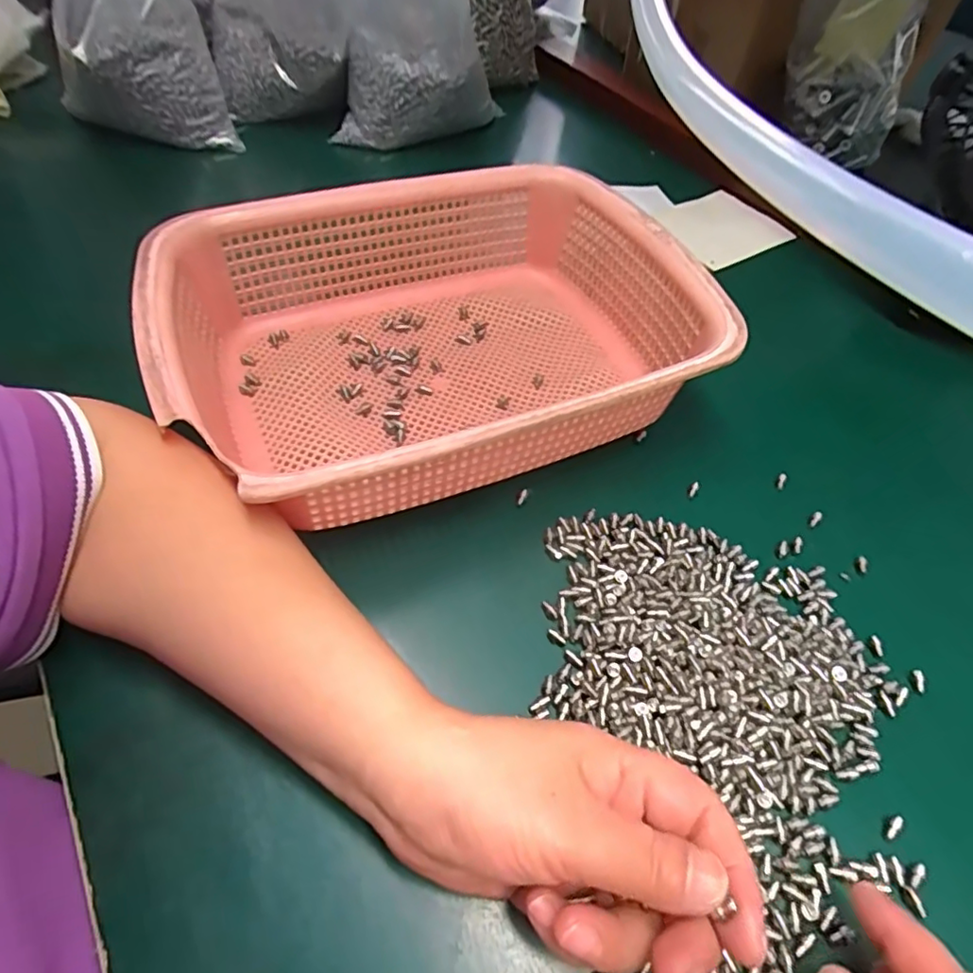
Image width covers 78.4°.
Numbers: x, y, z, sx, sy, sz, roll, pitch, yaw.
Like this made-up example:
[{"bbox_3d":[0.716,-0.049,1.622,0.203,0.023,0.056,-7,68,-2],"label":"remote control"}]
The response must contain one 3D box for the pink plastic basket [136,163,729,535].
[{"bbox_3d":[-0.028,-0.089,0.355,0.287,0.081,0.225,-17,56,-15],"label":"pink plastic basket"}]

